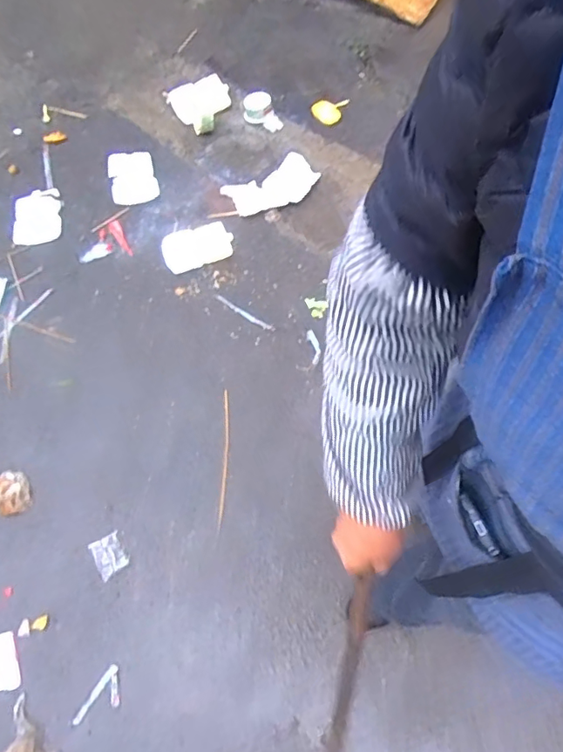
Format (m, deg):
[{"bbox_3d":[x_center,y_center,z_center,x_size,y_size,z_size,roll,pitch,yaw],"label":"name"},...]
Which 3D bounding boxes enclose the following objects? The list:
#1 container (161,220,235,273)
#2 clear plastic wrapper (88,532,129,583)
[{"bbox_3d":[-0.265,-0.410,1.615,0.224,0.096,0.120,-26,65,-11],"label":"container"},{"bbox_3d":[-0.412,0.428,1.222,0.069,0.011,0.093,-28,65,-12],"label":"clear plastic wrapper"}]

